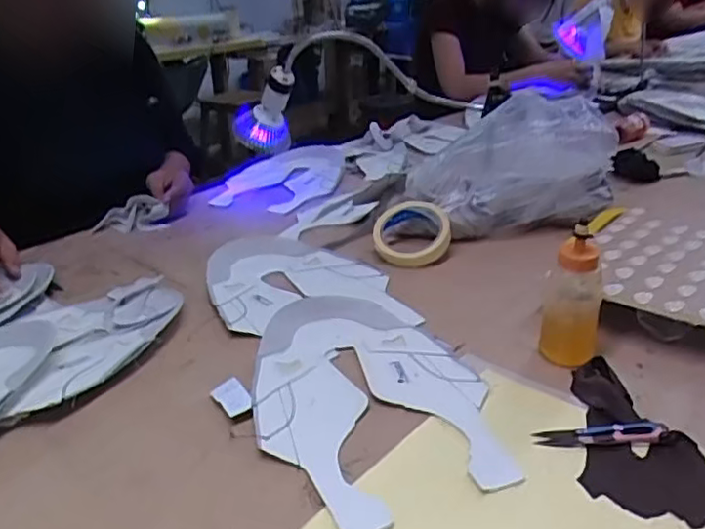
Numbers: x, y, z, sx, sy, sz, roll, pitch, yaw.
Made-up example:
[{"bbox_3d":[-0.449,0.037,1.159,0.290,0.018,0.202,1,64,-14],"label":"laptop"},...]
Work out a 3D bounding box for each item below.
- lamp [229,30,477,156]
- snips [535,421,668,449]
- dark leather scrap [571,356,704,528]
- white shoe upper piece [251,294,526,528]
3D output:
[{"bbox_3d":[-0.003,-0.281,0.984,0.354,0.170,0.232,-20,32,-32],"label":"lamp"},{"bbox_3d":[0.195,0.132,0.496,0.098,0.015,0.020,1,27,6],"label":"snips"},{"bbox_3d":[0.226,0.132,0.498,0.090,0.013,0.159,5,28,14],"label":"dark leather scrap"},{"bbox_3d":[0.006,0.105,0.568,0.196,0.015,0.297,-12,29,-20],"label":"white shoe upper piece"}]

